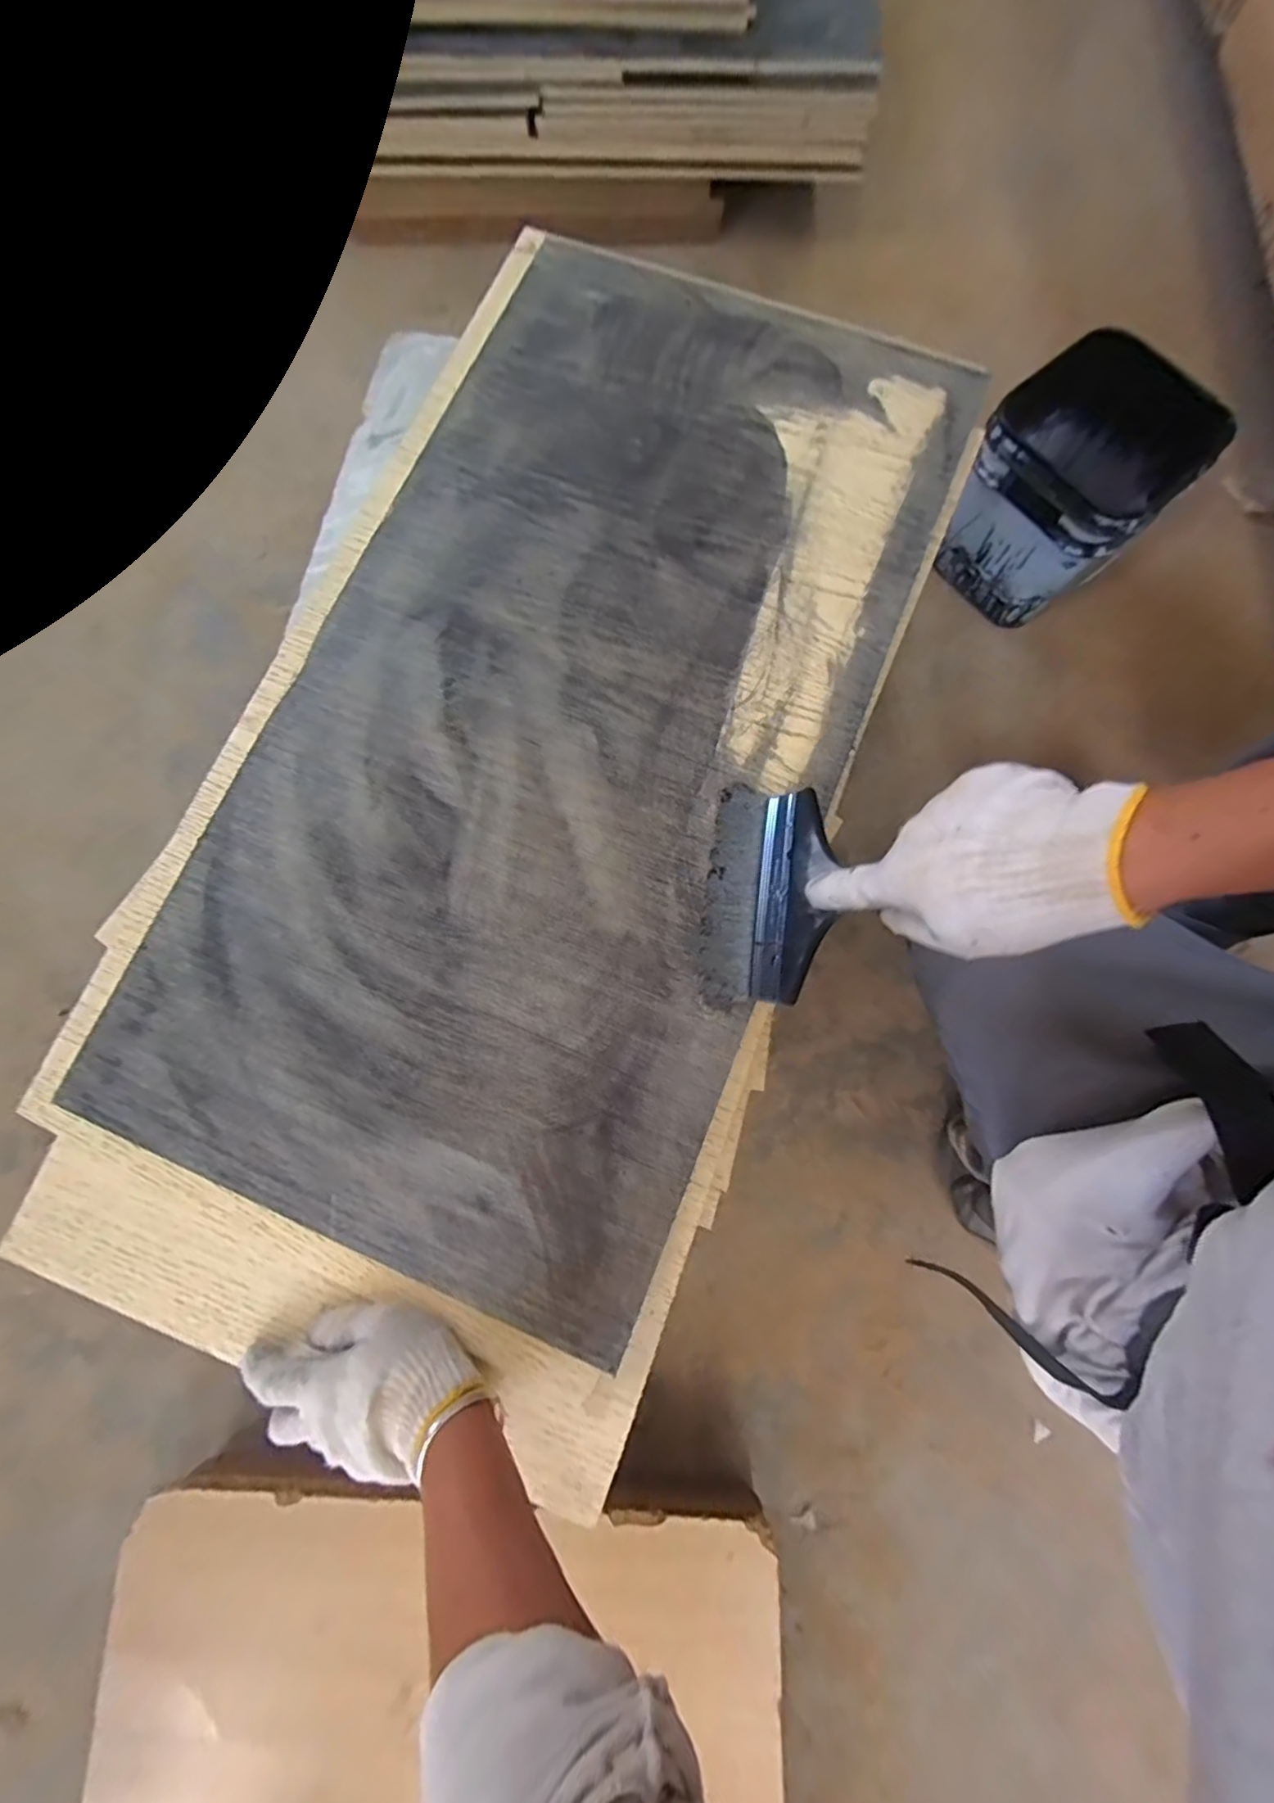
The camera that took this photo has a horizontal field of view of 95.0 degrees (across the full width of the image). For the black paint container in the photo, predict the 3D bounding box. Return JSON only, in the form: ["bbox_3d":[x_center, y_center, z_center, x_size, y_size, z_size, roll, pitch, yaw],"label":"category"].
[{"bbox_3d":[0.517,-0.513,0.738,0.223,0.195,0.204,43,83,9],"label":"black paint container"}]

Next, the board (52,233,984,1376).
[{"bbox_3d":[-0.060,-0.164,0.499,0.473,0.013,0.887,21,81,4],"label":"board"}]

